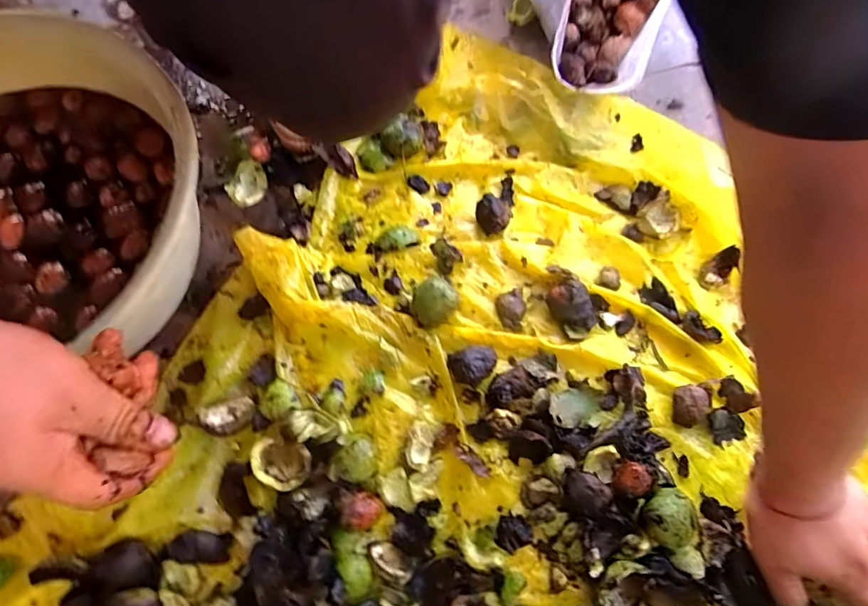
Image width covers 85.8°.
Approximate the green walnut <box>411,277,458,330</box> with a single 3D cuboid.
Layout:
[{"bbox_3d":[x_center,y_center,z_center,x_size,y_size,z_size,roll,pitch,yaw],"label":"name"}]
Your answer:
[{"bbox_3d":[-0.001,0.001,0.444,0.041,0.035,0.041,0,71,1],"label":"green walnut"}]

